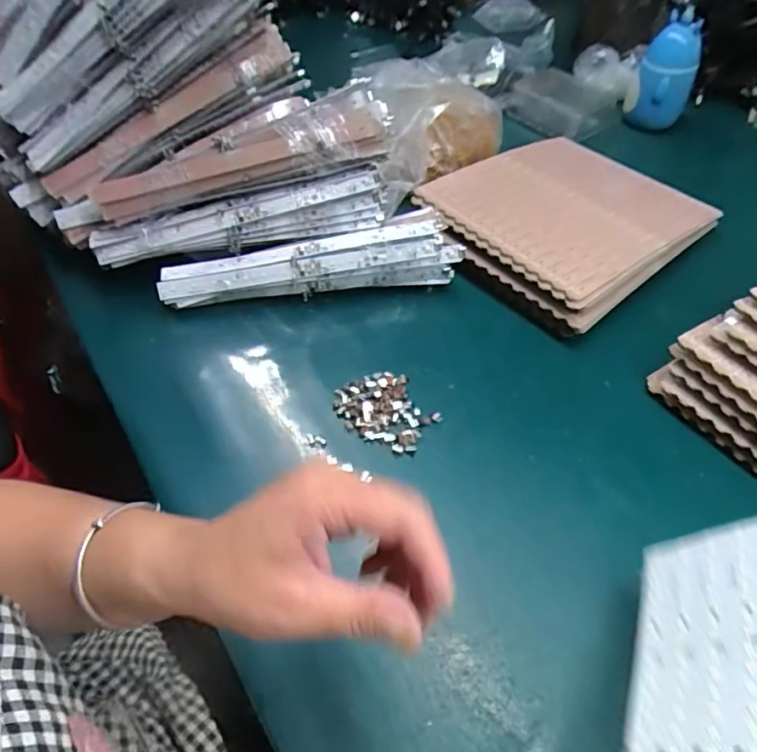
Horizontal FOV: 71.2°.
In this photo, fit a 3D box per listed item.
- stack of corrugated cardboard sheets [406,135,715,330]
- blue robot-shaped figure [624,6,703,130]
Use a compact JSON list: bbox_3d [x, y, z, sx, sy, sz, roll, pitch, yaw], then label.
[{"bbox_3d":[0.217,-0.190,0.630,0.280,0.054,0.253,-35,60,-25],"label":"stack of corrugated cardboard sheets"},{"bbox_3d":[0.424,-0.445,0.788,0.072,0.147,0.075,1,51,-1],"label":"blue robot-shaped figure"}]

